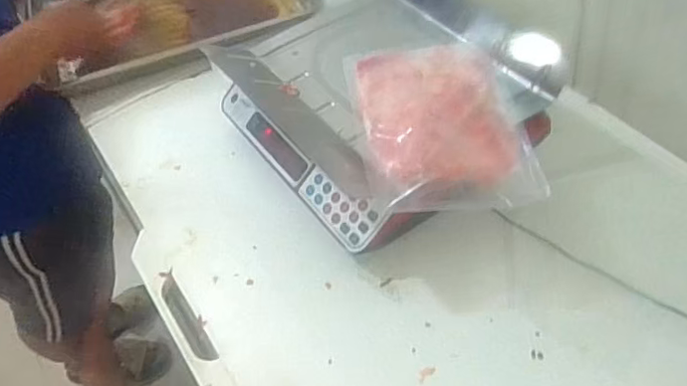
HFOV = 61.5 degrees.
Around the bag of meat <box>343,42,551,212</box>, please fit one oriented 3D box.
[{"bbox_3d":[0.111,-0.088,0.701,0.185,0.057,0.264,-6,49,-3],"label":"bag of meat"}]

